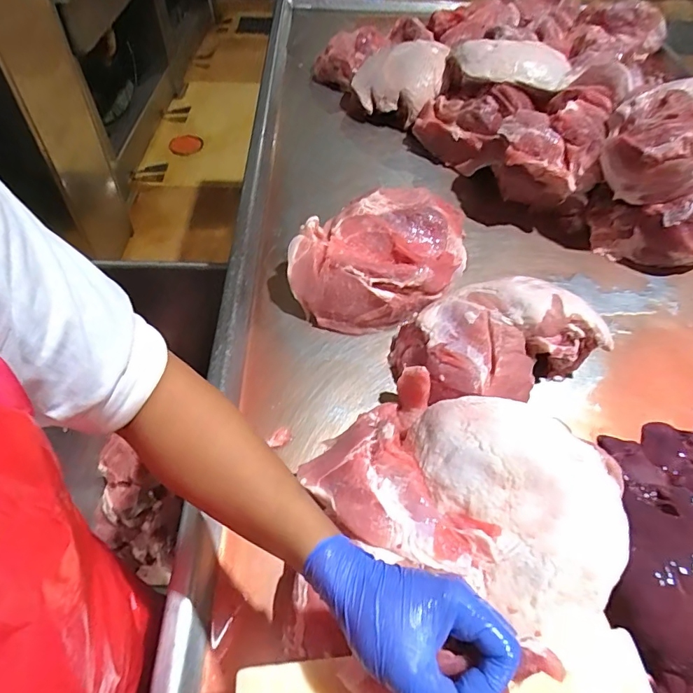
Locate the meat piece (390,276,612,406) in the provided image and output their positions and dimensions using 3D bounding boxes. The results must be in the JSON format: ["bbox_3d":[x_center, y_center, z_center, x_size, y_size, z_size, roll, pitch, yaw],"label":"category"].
[{"bbox_3d":[0.200,-0.012,0.611,0.239,0.118,0.164,-22,59,-17],"label":"meat piece"}]

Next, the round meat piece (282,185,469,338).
[{"bbox_3d":[0.060,-0.141,0.723,0.219,0.084,0.293,32,59,18],"label":"round meat piece"}]

